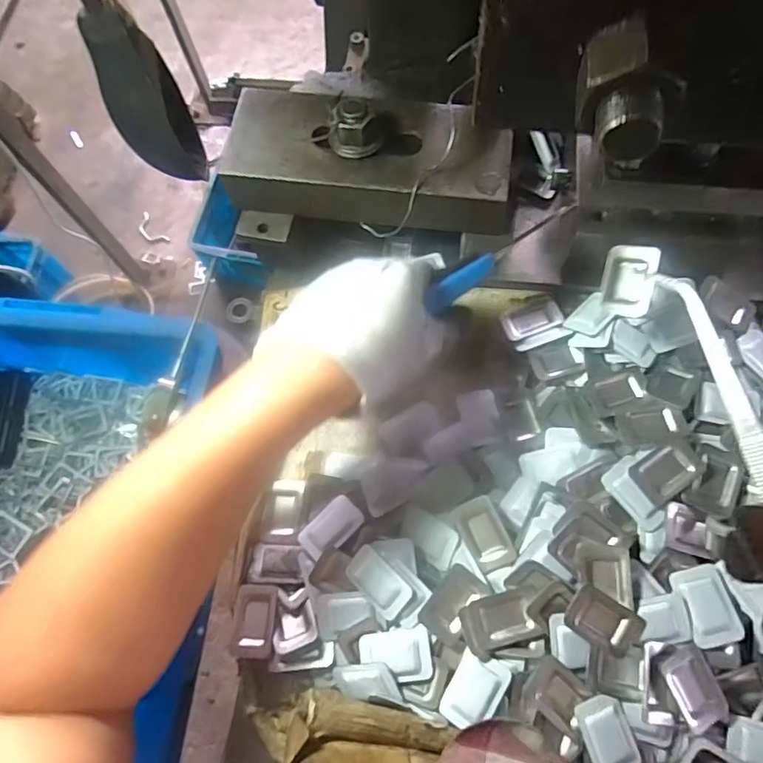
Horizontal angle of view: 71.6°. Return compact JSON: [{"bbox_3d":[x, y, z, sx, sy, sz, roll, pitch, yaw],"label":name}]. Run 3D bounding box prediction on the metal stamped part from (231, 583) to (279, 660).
[{"bbox_3d":[-0.077,0.146,0.321,0.025,0.010,0.041,-1,70,3],"label":"metal stamped part"}]

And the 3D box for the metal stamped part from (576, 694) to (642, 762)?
[{"bbox_3d":[0.120,0.187,0.279,0.026,0.009,0.039,-19,71,-4],"label":"metal stamped part"}]

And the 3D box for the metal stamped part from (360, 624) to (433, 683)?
[{"bbox_3d":[0.009,0.156,0.301,0.040,0.006,0.027,-8,70,0],"label":"metal stamped part"}]

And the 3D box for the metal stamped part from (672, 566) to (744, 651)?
[{"bbox_3d":[0.181,0.124,0.293,0.026,0.006,0.041,-13,70,-2],"label":"metal stamped part"}]

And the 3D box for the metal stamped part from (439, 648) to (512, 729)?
[{"bbox_3d":[0.051,0.170,0.290,0.026,0.007,0.038,28,74,12],"label":"metal stamped part"}]

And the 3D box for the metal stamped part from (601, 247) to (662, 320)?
[{"bbox_3d":[0.146,-0.060,0.313,0.028,0.005,0.040,16,99,25],"label":"metal stamped part"}]

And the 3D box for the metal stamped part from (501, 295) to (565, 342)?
[{"bbox_3d":[0.106,-0.045,0.375,0.039,0.011,0.025,-19,71,-4],"label":"metal stamped part"}]

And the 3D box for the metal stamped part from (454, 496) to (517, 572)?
[{"bbox_3d":[0.062,0.090,0.313,0.024,0.005,0.039,-32,72,18],"label":"metal stamped part"}]

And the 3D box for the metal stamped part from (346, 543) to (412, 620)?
[{"bbox_3d":[-0.002,0.118,0.312,0.040,0.007,0.026,42,99,25],"label":"metal stamped part"}]

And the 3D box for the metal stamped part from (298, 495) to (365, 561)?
[{"bbox_3d":[-0.032,0.093,0.337,0.040,0.011,0.025,-44,74,-12],"label":"metal stamped part"}]

